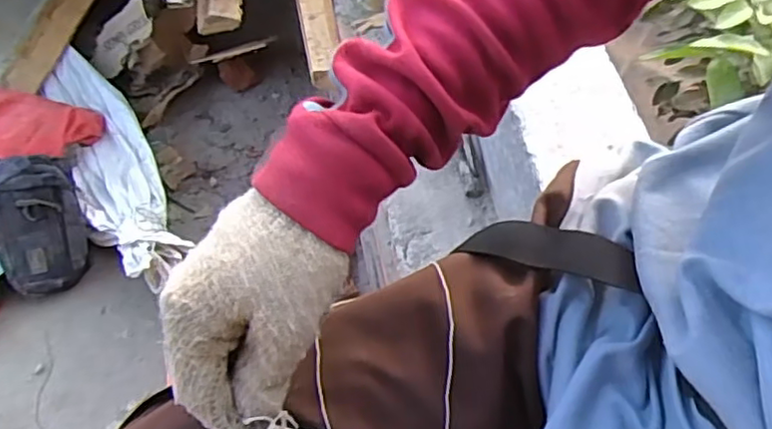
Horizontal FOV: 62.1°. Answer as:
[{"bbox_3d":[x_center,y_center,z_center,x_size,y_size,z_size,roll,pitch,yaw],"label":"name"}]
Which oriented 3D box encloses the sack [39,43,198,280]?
[{"bbox_3d":[-0.475,-0.108,1.081,0.139,0.086,0.541,-26,64,-13],"label":"sack"}]

